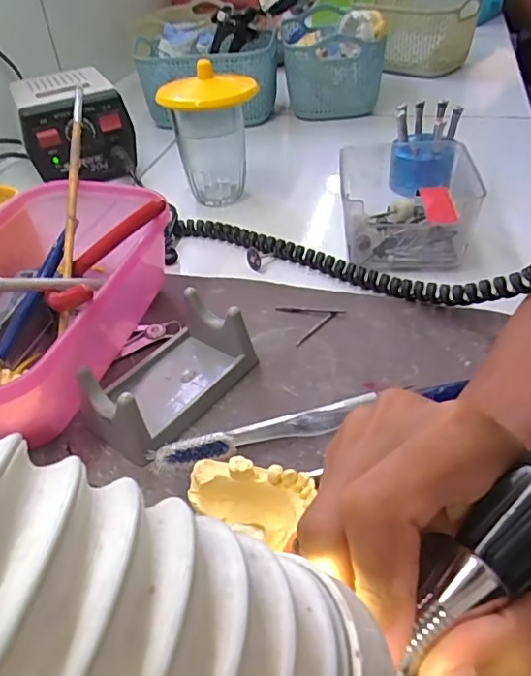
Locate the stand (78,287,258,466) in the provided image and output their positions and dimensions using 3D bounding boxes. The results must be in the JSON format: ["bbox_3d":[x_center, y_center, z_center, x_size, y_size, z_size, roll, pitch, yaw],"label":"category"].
[{"bbox_3d":[-0.056,0.018,0.310,0.052,0.040,0.093,24,49,30],"label":"stand"}]

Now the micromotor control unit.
[{"bbox_3d":[-0.194,-0.219,0.564,0.102,0.077,0.122,-17,42,-12],"label":"micromotor control unit"}]

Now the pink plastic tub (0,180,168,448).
[{"bbox_3d":[-0.144,-0.022,0.341,0.144,0.071,0.196,13,44,21],"label":"pink plastic tub"}]

